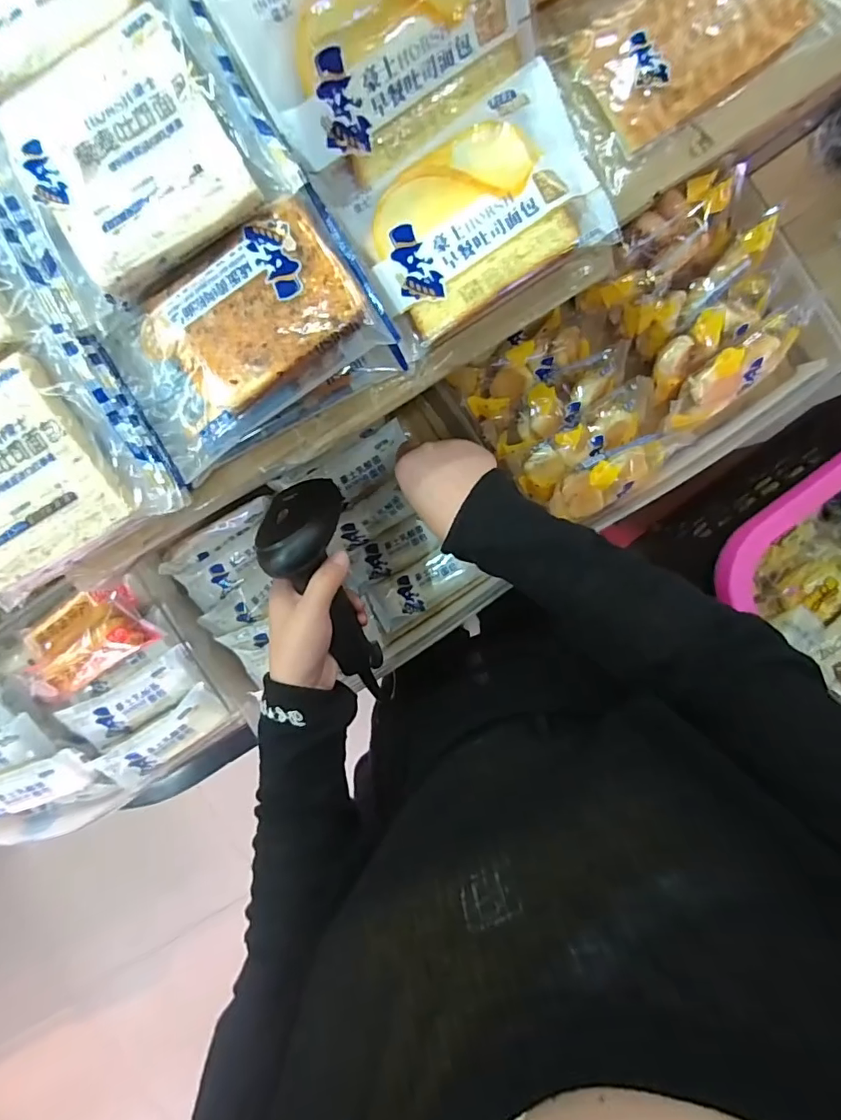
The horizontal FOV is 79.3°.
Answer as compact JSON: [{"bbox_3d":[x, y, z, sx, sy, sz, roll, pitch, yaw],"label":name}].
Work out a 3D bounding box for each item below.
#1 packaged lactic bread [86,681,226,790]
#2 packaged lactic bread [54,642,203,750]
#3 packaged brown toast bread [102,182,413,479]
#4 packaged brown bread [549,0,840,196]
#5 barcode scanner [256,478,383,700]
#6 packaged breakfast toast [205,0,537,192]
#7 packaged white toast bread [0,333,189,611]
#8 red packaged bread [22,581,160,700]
[{"bbox_3d":[-0.231,0.162,0.455,0.119,0.024,0.038,-36,93,3],"label":"packaged lactic bread"},{"bbox_3d":[-0.250,0.124,0.450,0.124,0.024,0.047,-29,93,2],"label":"packaged lactic bread"},{"bbox_3d":[-0.098,-0.127,0.287,0.150,0.028,0.093,-29,93,2],"label":"packaged brown toast bread"},{"bbox_3d":[0.153,-0.304,0.294,0.160,0.017,0.090,-36,93,3],"label":"packaged brown bread"},{"bbox_3d":[-0.069,0.029,0.400,0.062,0.066,0.177,-19,107,2],"label":"barcode scanner"},{"bbox_3d":[-0.015,-0.266,0.262,0.147,0.084,0.030,-28,56,0],"label":"packaged breakfast toast"},{"bbox_3d":[-0.224,-0.044,0.287,0.144,0.030,0.103,-30,93,2],"label":"packaged white toast bread"},{"bbox_3d":[-0.286,0.070,0.426,0.112,0.036,0.064,-31,93,2],"label":"red packaged bread"}]

